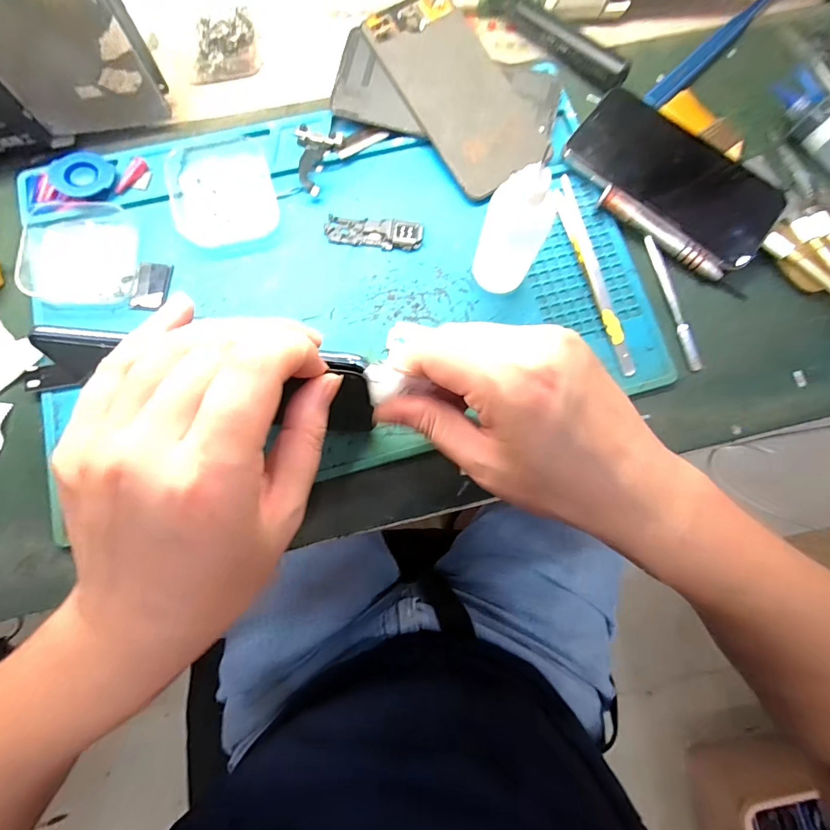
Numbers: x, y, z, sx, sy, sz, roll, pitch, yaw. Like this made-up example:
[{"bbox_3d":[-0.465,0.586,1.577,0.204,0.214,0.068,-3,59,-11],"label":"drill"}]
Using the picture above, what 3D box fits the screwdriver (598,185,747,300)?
[{"bbox_3d":[0.170,-0.114,0.266,0.111,0.011,0.016,36,80,6],"label":"screwdriver"}]

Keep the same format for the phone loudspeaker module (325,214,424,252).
[{"bbox_3d":[-0.027,-0.120,0.268,0.063,0.004,0.019,6,79,0],"label":"phone loudspeaker module"}]

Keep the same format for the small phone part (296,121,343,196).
[{"bbox_3d":[-0.071,-0.172,0.274,0.032,0.005,0.047,21,79,3],"label":"small phone part"}]

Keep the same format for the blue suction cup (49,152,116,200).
[{"bbox_3d":[-0.214,-0.155,0.263,0.035,0.009,0.034,0,79,-1],"label":"blue suction cup"}]

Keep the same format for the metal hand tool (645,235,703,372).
[{"bbox_3d":[0.168,-0.074,0.264,0.009,0.004,0.093,-12,79,-4],"label":"metal hand tool"}]

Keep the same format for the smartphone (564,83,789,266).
[{"bbox_3d":[0.176,-0.163,0.274,0.138,0.012,0.075,38,80,6],"label":"smartphone"}]

